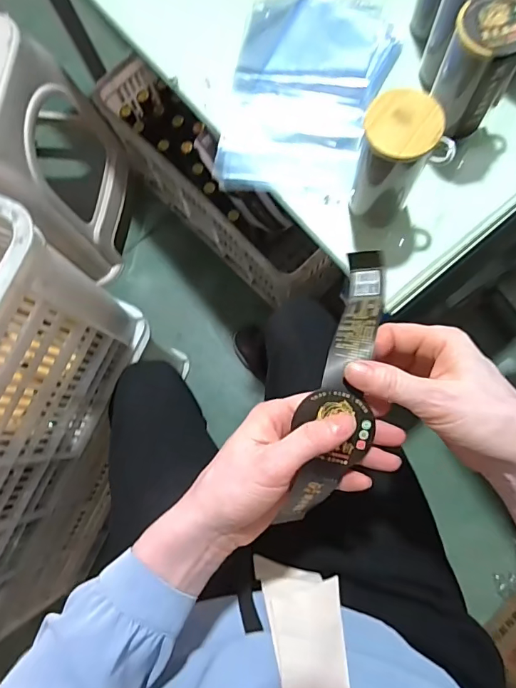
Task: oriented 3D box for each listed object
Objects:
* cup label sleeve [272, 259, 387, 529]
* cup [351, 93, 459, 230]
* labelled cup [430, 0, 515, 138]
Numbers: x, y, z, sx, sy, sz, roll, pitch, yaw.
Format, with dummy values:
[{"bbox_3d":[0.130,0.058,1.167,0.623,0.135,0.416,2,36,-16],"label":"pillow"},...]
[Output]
[{"bbox_3d":[0.061,0.036,0.348,0.048,0.061,0.219,14,86,4],"label":"cup label sleeve"},{"bbox_3d":[0.135,-0.177,0.448,0.078,0.128,0.068,40,83,8],"label":"cup"},{"bbox_3d":[0.217,-0.272,0.458,0.069,0.132,0.060,35,82,7],"label":"labelled cup"}]

